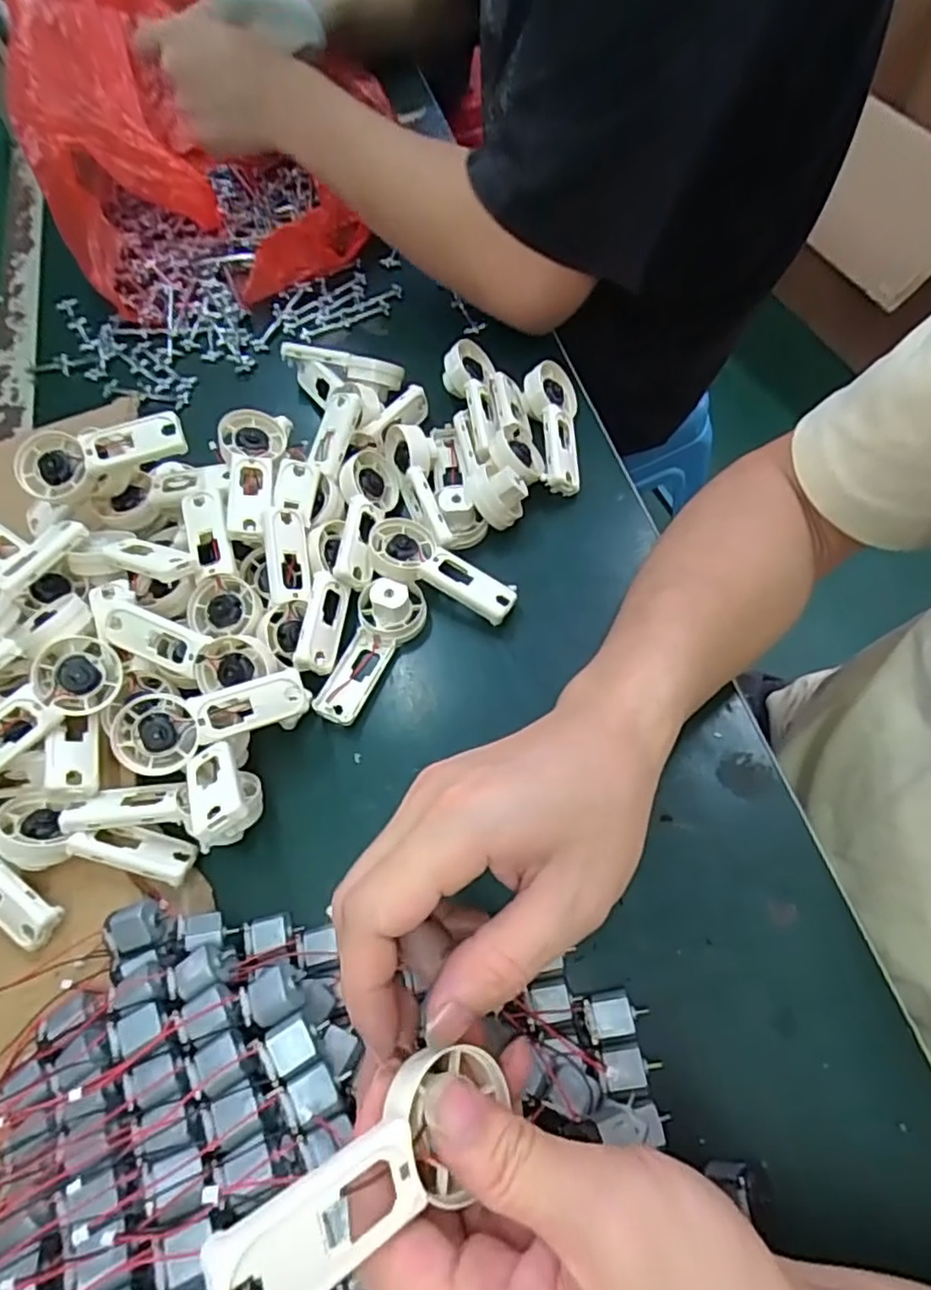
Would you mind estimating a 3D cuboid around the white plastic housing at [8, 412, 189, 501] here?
[{"bbox_3d":[-0.210,-0.112,0.386,0.095,0.021,0.037,-21,87,-1],"label":"white plastic housing"}]

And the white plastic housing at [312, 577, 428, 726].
[{"bbox_3d":[-0.053,0.002,0.380,0.037,0.032,0.090,17,62,9],"label":"white plastic housing"}]

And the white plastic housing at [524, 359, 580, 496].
[{"bbox_3d":[0.058,-0.142,0.433,0.033,0.036,0.089,-4,63,6],"label":"white plastic housing"}]

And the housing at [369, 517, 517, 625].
[{"bbox_3d":[-0.015,-0.043,0.395,0.093,0.018,0.039,27,70,19],"label":"housing"}]

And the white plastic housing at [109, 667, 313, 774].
[{"bbox_3d":[-0.128,0.040,0.341,0.093,0.016,0.040,-7,96,-15],"label":"white plastic housing"}]

